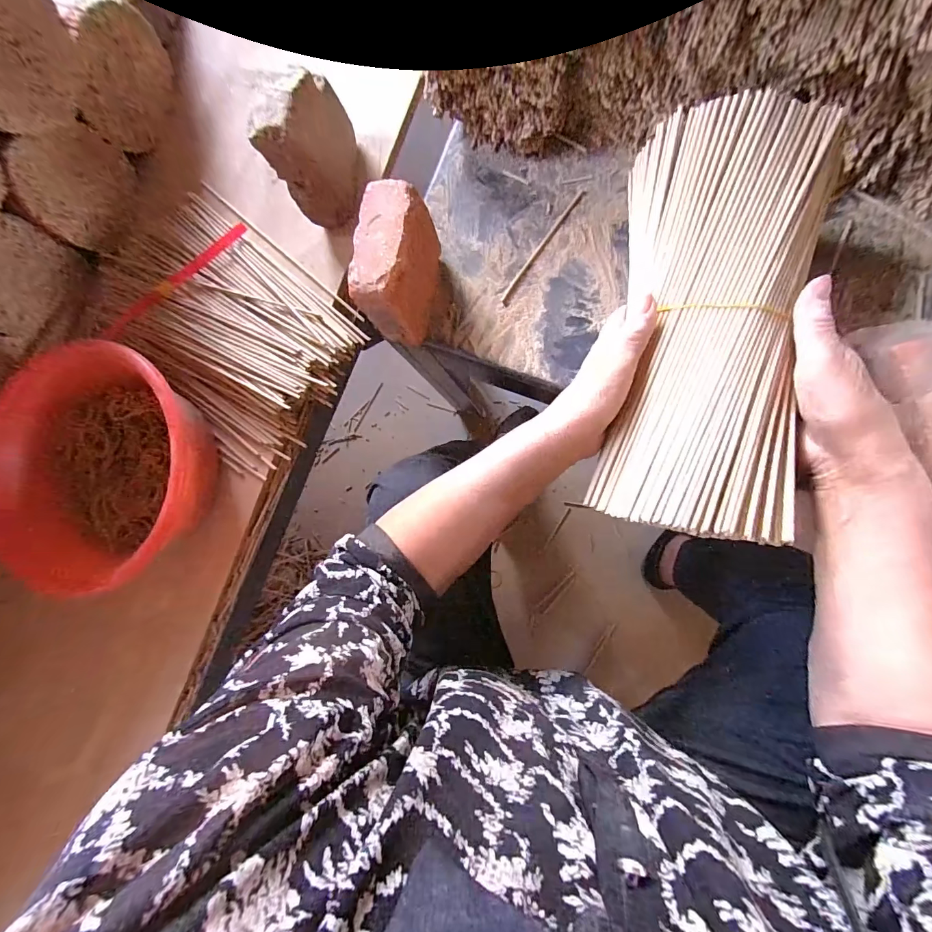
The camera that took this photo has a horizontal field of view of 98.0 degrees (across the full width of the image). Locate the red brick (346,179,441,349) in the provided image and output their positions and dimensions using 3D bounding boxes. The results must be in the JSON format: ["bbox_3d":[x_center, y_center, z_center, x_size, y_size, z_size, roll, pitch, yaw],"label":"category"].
[{"bbox_3d":[-0.070,-0.203,0.426,0.061,0.105,0.121,9,86,4],"label":"red brick"}]

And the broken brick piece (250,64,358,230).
[{"bbox_3d":[-0.167,-0.339,0.442,0.069,0.138,0.120,-4,85,3],"label":"broken brick piece"}]

